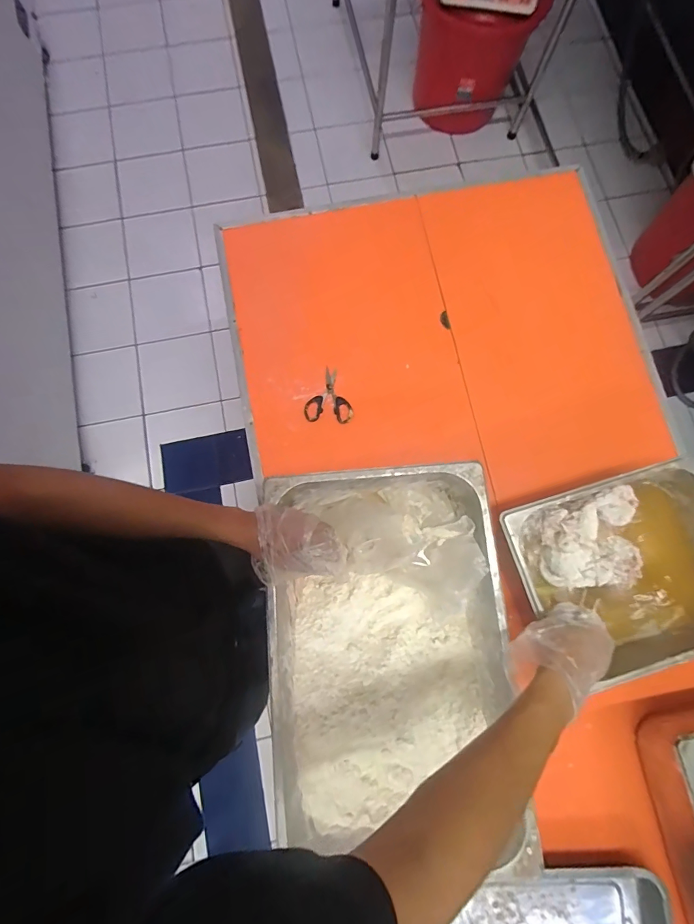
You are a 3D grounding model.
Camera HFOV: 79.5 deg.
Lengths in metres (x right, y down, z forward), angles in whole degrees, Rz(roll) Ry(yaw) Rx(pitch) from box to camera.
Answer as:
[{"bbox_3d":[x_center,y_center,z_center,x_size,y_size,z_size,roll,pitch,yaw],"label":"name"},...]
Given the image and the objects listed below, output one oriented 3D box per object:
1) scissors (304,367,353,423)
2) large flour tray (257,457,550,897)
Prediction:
[{"bbox_3d":[-0.043,-0.119,0.794,0.085,0.016,0.110,-20,79,-5],"label":"scissors"},{"bbox_3d":[0.059,0.267,0.635,0.317,0.146,0.484,-4,78,-2],"label":"large flour tray"}]

